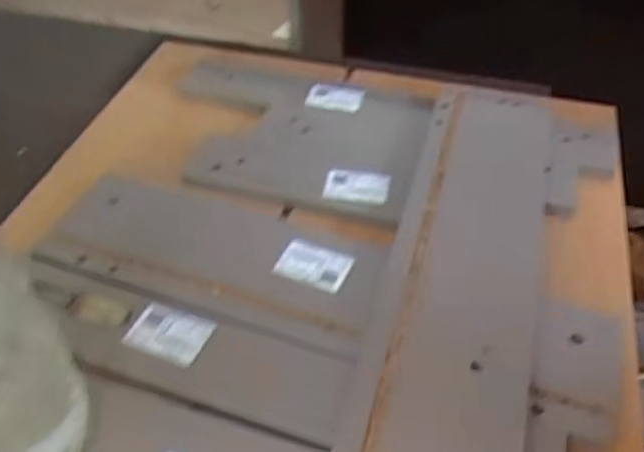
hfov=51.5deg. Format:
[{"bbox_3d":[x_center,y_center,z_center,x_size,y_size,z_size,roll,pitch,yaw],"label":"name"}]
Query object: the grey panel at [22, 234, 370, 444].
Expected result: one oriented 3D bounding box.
[{"bbox_3d":[-0.115,0.080,0.525,0.283,0.016,0.097,14,46,15],"label":"grey panel"}]

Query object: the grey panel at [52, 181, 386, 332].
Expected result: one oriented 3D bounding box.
[{"bbox_3d":[-0.090,0.014,0.593,0.282,0.020,0.115,13,45,14],"label":"grey panel"}]

